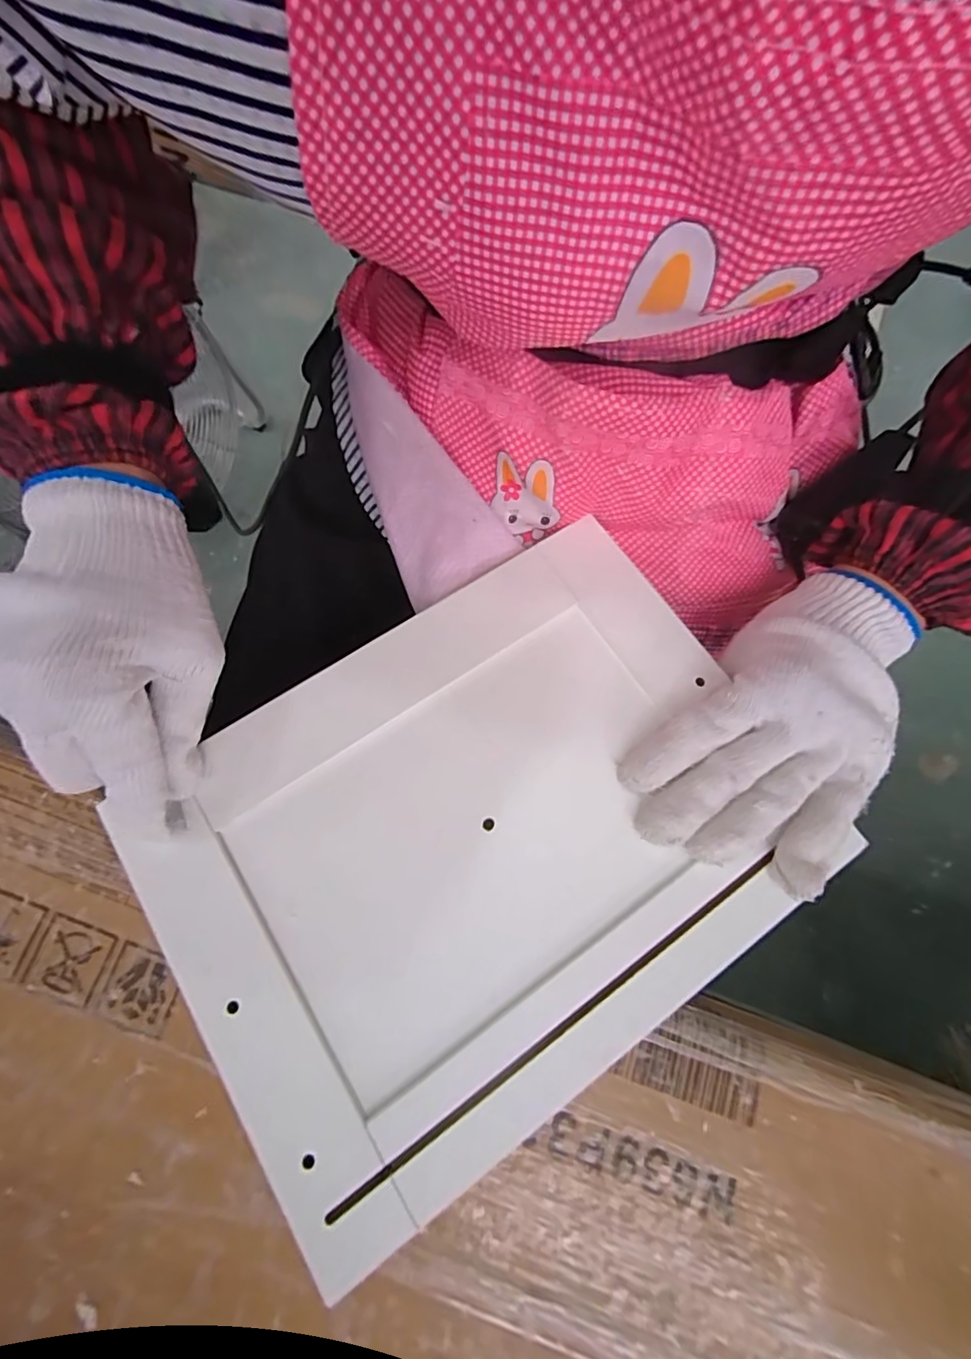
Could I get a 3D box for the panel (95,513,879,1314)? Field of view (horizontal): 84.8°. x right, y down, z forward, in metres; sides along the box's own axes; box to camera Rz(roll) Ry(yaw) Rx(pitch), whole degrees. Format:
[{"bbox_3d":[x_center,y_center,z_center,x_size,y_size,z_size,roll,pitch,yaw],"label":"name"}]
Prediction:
[{"bbox_3d":[-0.001,0.069,0.248,0.280,0.018,0.213,-34,77,-10],"label":"panel"}]

